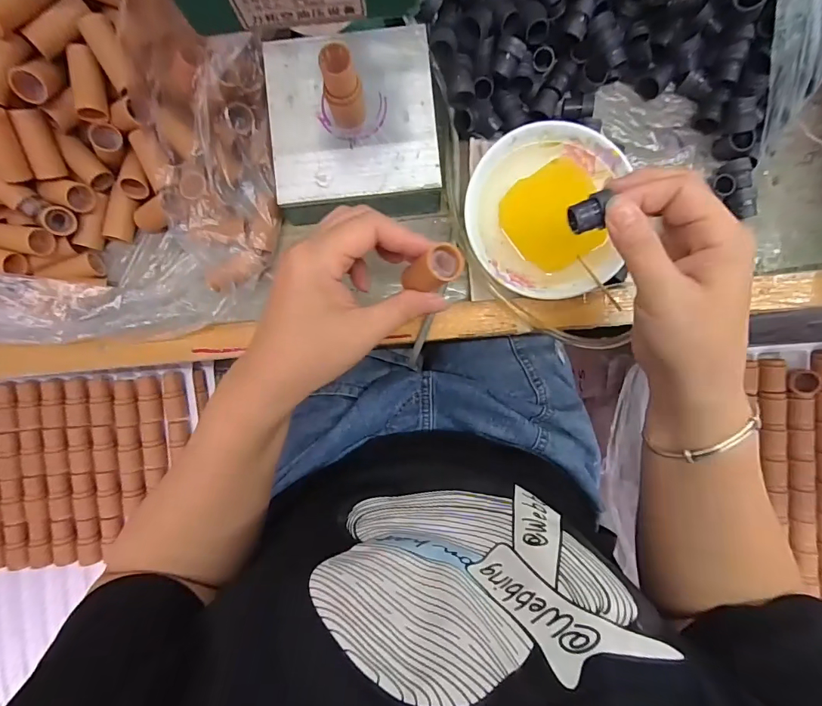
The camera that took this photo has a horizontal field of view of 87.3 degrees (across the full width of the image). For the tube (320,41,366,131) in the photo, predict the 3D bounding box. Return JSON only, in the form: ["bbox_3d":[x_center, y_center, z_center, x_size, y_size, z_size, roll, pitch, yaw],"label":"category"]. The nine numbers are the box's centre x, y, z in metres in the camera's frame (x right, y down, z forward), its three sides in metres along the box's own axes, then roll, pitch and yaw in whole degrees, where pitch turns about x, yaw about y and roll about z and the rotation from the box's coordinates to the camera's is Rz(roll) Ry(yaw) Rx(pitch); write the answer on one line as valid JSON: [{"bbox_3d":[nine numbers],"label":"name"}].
[{"bbox_3d":[-0.045,-0.174,0.285,0.023,0.058,0.019,-13,91,1],"label":"tube"}]

